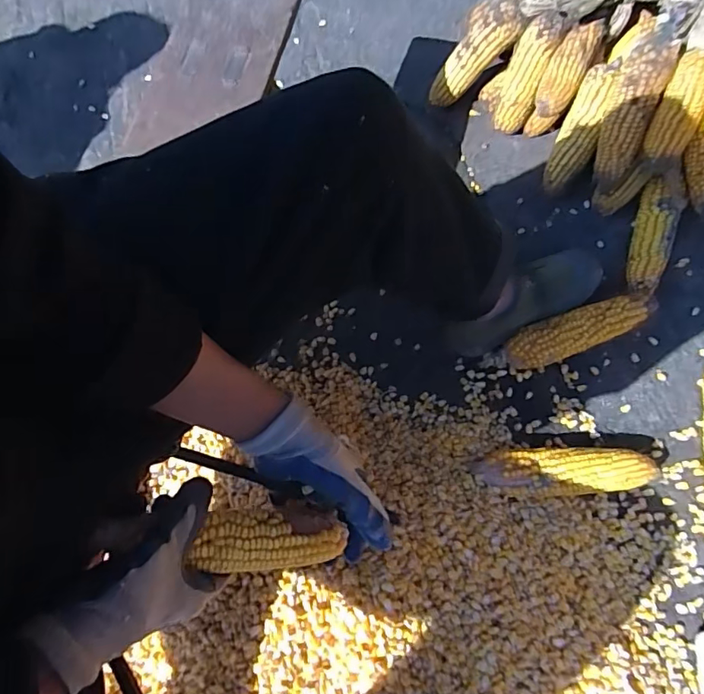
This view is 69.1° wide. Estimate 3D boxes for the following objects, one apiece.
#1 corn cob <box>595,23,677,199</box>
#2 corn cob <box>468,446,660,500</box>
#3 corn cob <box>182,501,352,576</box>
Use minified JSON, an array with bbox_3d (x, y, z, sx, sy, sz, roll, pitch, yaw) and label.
[{"bbox_3d":[0.367,-0.308,0.679,0.054,0.197,0.043,10,33,6],"label":"corn cob"},{"bbox_3d":[0.261,0.155,0.636,0.221,0.057,0.061,-6,73,4],"label":"corn cob"},{"bbox_3d":[-0.066,0.149,0.403,0.114,0.036,0.048,5,68,-30],"label":"corn cob"}]

